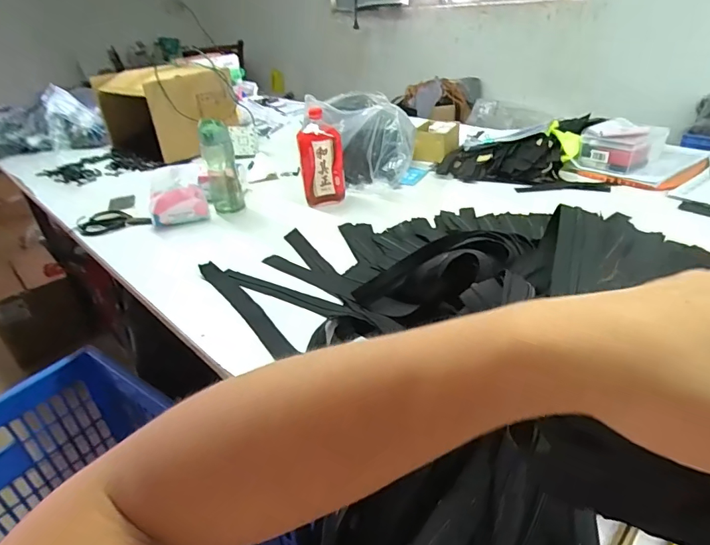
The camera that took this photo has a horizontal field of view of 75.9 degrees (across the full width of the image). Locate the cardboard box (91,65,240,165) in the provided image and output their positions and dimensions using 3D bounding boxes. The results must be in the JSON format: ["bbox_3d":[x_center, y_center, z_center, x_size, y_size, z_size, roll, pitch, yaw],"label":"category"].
[{"bbox_3d":[-0.637,-0.554,1.538,0.384,0.266,0.338,25,43,39],"label":"cardboard box"}]

